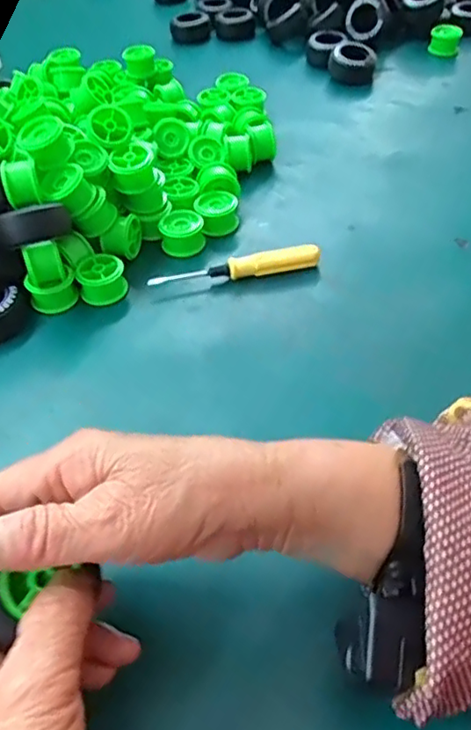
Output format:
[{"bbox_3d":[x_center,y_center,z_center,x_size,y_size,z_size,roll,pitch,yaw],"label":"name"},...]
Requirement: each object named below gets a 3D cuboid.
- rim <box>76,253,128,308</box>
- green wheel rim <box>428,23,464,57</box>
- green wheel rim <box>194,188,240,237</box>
[{"bbox_3d":[-0.097,-0.062,0.435,0.033,0.025,0.029,-19,49,-13],"label":"rim"},{"bbox_3d":[0.249,-0.385,0.711,0.035,0.031,0.030,12,50,14],"label":"green wheel rim"},{"bbox_3d":[-0.014,-0.120,0.483,0.033,0.024,0.036,-4,48,0],"label":"green wheel rim"}]

